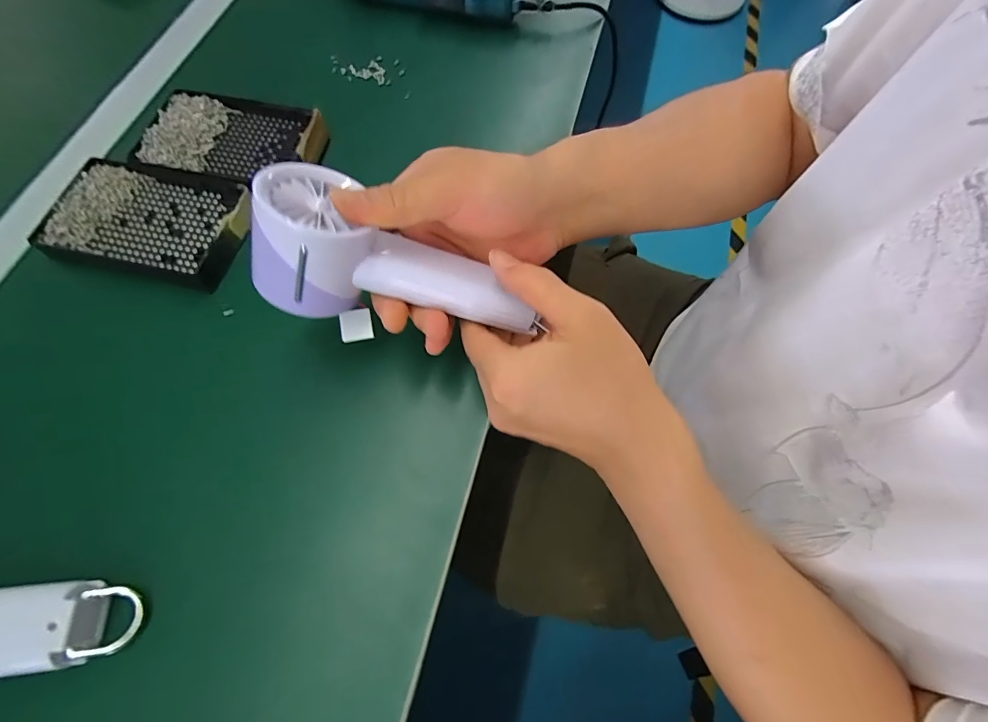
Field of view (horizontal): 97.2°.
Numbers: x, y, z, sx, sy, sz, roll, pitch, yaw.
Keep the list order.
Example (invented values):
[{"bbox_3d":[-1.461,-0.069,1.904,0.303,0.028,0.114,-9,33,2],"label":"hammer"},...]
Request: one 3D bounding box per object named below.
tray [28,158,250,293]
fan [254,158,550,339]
[{"bbox_3d":[-0.268,-0.109,0.344,0.139,0.023,0.091,12,68,4],"label":"tray"},{"bbox_3d":[-0.052,-0.059,0.260,0.161,0.050,0.074,14,66,-22],"label":"fan"}]

